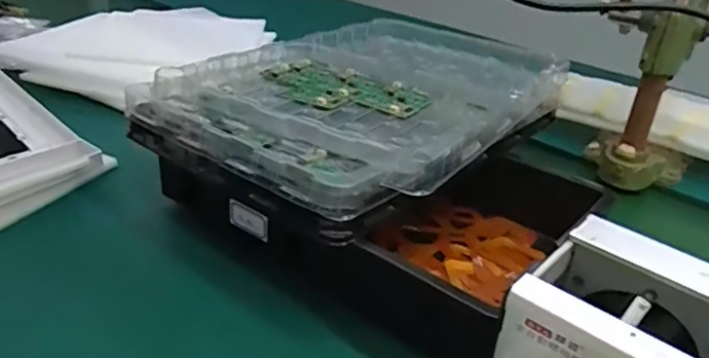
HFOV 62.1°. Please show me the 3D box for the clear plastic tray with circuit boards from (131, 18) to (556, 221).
[{"bbox_3d":[0.046,-0.112,0.702,0.346,0.048,0.510,25,35,31],"label":"clear plastic tray with circuit boards"}]

